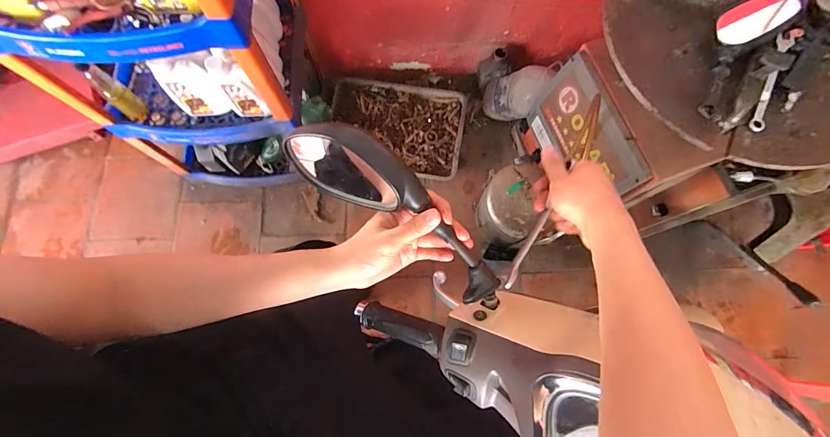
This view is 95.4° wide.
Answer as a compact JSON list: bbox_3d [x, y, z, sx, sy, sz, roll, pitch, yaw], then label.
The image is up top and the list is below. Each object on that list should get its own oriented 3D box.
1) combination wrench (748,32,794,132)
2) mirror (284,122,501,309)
[{"bbox_3d":[0.592,-0.225,0.629,0.033,0.013,0.167,19,91,4],"label":"combination wrench"},{"bbox_3d":[-0.012,-0.007,0.379,0.264,0.090,0.057,39,77,0],"label":"mirror"}]

